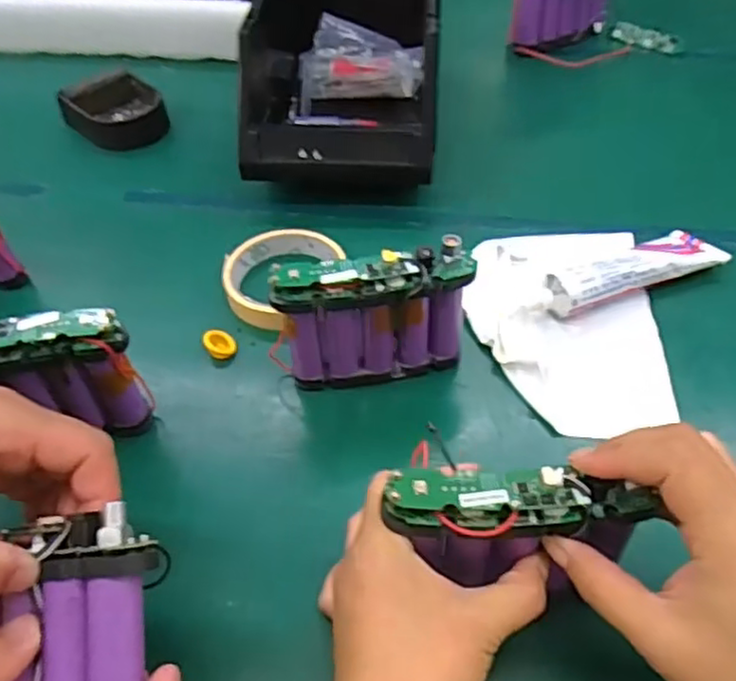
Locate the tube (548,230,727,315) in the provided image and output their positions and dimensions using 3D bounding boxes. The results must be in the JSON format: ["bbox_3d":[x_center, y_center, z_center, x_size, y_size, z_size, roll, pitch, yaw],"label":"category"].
[{"bbox_3d":[0.186,-0.054,0.482,0.138,0.023,0.042,-19,51,-14],"label":"tube"}]

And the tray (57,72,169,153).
[{"bbox_3d":[-0.238,-0.217,0.651,0.075,0.032,0.079,-32,55,-23],"label":"tray"}]

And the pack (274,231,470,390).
[{"bbox_3d":[0.003,-0.010,0.415,0.111,0.100,0.024,-6,49,-3],"label":"pack"}]

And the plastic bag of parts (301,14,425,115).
[{"bbox_3d":[-0.008,-0.259,0.641,0.116,0.057,0.063,-6,49,-3],"label":"plastic bag of parts"}]

